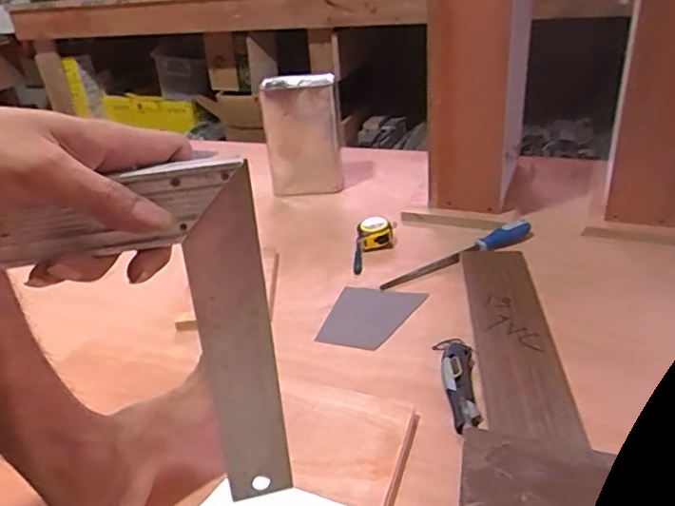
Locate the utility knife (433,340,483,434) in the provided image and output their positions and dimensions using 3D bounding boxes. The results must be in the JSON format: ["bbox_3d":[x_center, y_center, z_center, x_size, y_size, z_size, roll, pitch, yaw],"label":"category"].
[{"bbox_3d":[0.154,0.157,0.704,0.043,0.024,0.153,-4,28,2],"label":"utility knife"}]

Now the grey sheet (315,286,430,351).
[{"bbox_3d":[0.049,0.097,0.846,0.129,0.009,0.144,7,31,21],"label":"grey sheet"}]

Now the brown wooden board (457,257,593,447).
[{"bbox_3d":[0.237,0.104,0.767,0.102,0.019,0.403,-4,29,9],"label":"brown wooden board"}]

